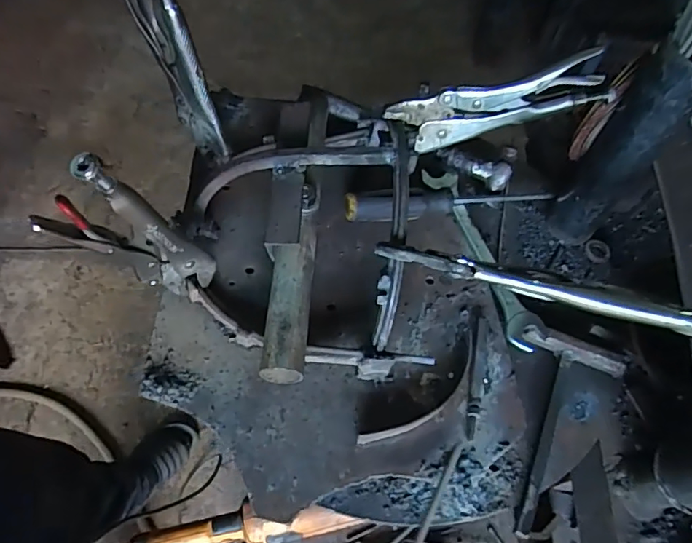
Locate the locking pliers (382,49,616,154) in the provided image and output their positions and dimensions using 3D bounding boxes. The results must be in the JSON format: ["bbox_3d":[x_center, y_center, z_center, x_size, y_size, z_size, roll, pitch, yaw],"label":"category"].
[{"bbox_3d":[0.122,-0.132,0.419,0.173,0.064,0.024,-6,59,-7],"label":"locking pliers"}]

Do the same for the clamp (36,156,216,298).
[{"bbox_3d":[-0.132,-0.016,0.343,0.079,0.171,0.014,-38,70,-21],"label":"clamp"}]

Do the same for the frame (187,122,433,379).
[{"bbox_3d":[-0.035,-0.013,0.415,0.181,0.108,0.178,-5,59,-7],"label":"frame"}]

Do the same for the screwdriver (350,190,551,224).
[{"bbox_3d":[0.107,-0.067,0.526,0.227,0.027,0.023,-6,61,-21],"label":"screwdriver"}]

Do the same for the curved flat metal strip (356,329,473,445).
[{"bbox_3d":[0.066,0.098,0.423,0.134,0.010,0.029,-38,70,-21],"label":"curved flat metal strip"}]

